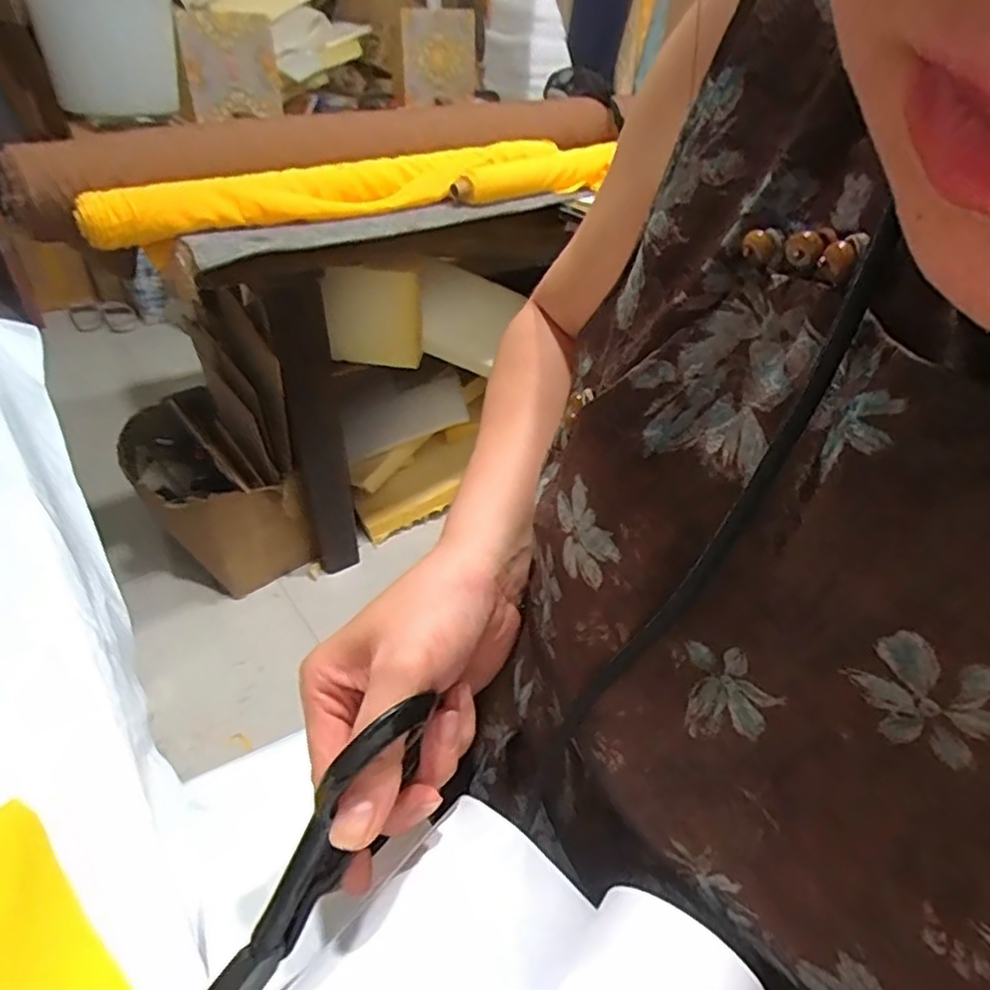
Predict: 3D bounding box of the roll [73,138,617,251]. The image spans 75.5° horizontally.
[{"bbox_3d":[-0.171,-0.495,1.027,0.878,0.075,0.116,-19,43,-26],"label":"roll"}]

